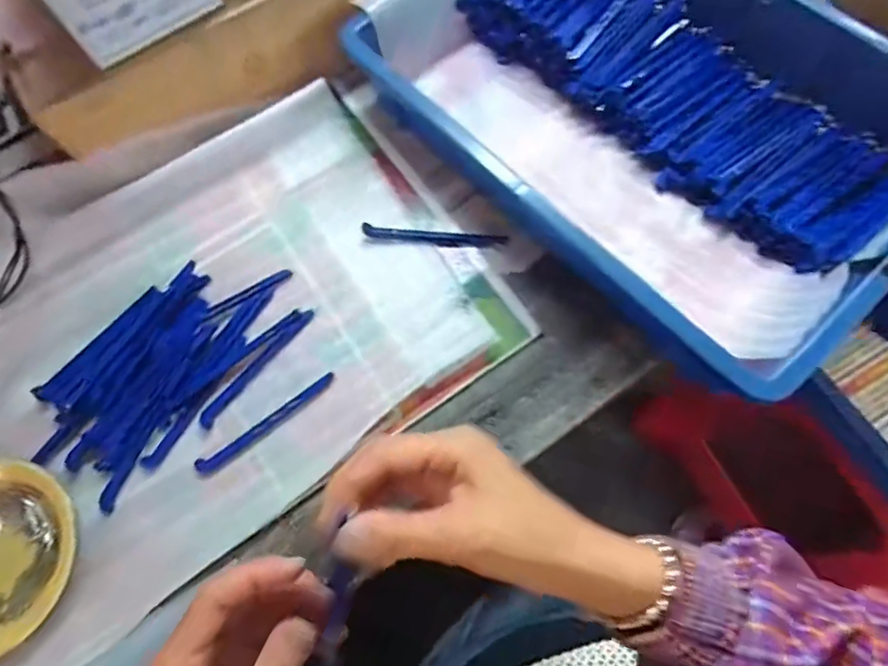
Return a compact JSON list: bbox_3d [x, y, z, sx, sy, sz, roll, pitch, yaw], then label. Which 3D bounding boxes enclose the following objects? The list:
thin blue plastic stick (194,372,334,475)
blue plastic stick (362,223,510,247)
[{"bbox_3d":[-0.140,0.070,0.424,0.123,0.004,0.013,-37,73,-8],"label":"thin blue plastic stick"},{"bbox_3d":[-0.008,-0.083,0.469,0.125,0.005,0.016,2,71,5],"label":"blue plastic stick"}]

